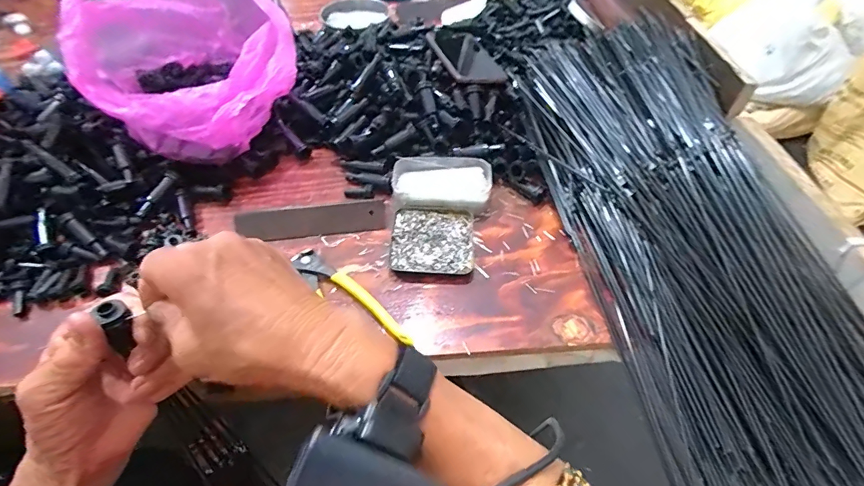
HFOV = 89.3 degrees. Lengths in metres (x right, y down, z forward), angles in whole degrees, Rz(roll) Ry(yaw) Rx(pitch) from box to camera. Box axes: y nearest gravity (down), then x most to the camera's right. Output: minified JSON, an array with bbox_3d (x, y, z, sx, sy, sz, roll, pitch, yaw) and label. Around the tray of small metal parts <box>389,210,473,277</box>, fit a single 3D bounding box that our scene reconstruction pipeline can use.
[{"bbox_3d":[0.001,-0.003,0.519,0.097,0.013,0.091,1,53,1],"label":"tray of small metal parts"}]

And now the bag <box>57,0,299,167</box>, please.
[{"bbox_3d":[-0.316,-0.248,0.583,0.250,0.155,0.255,-19,55,-14],"label":"bag"}]

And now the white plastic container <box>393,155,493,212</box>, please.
[{"bbox_3d":[0.014,-0.075,0.556,0.122,0.033,0.072,1,53,1],"label":"white plastic container"}]

